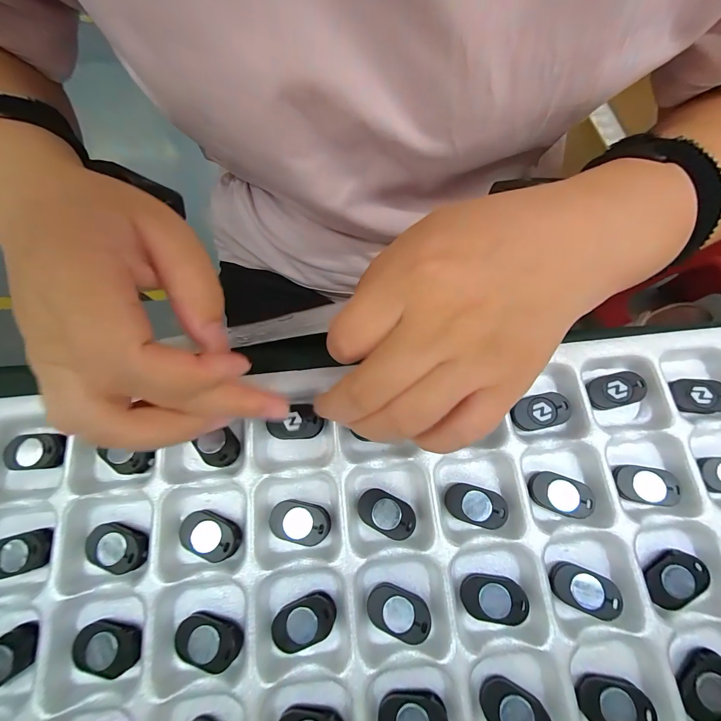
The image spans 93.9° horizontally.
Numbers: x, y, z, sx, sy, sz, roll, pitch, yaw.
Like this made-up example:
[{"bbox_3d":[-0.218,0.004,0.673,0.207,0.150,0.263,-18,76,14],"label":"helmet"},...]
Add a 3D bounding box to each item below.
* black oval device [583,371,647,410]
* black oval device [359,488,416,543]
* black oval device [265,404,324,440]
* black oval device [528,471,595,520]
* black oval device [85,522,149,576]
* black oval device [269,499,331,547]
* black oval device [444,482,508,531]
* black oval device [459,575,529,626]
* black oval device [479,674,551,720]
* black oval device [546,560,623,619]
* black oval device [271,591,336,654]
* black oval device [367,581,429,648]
[{"bbox_3d":[0.136,0.016,0.182,0.033,0.006,0.016,-15,74,-5],"label":"black oval device"},{"bbox_3d":[0.013,0.074,0.162,0.028,0.004,0.017,26,75,7],"label":"black oval device"},{"bbox_3d":[-0.035,0.032,0.176,0.029,0.006,0.017,0,73,0],"label":"black oval device"},{"bbox_3d":[0.099,0.066,0.167,0.029,0.007,0.018,20,74,6],"label":"black oval device"},{"bbox_3d":[-0.114,0.089,0.159,0.029,0.007,0.018,17,74,5],"label":"black oval device"},{"bbox_3d":[-0.029,0.077,0.160,0.029,0.004,0.018,12,74,3],"label":"black oval device"},{"bbox_3d":[0.057,0.071,0.166,0.028,0.006,0.018,17,74,5],"label":"black oval device"},{"bbox_3d":[0.061,0.109,0.154,0.028,0.006,0.017,5,73,1],"label":"black oval device"},{"bbox_3d":[0.065,0.149,0.142,0.028,0.006,0.019,13,60,17],"label":"black oval device"},{"bbox_3d":[0.103,0.105,0.155,0.029,0.006,0.017,22,74,6],"label":"black oval device"},{"bbox_3d":[-0.025,0.117,0.151,0.029,0.005,0.017,-21,74,-6],"label":"black oval device"},{"bbox_3d":[0.017,0.113,0.150,0.027,0.004,0.018,22,74,6],"label":"black oval device"}]

